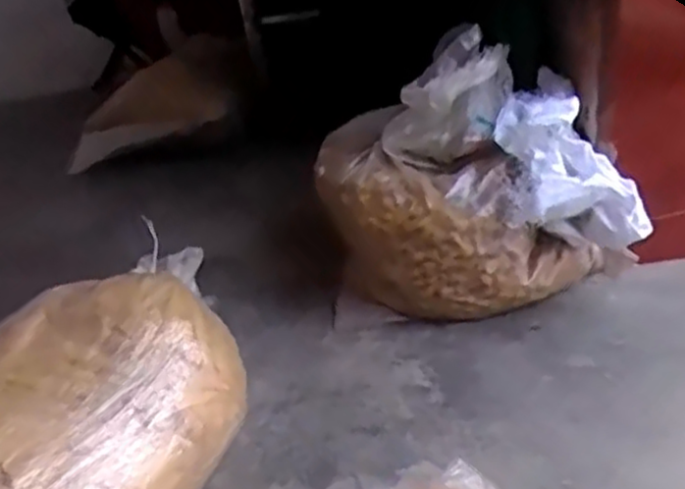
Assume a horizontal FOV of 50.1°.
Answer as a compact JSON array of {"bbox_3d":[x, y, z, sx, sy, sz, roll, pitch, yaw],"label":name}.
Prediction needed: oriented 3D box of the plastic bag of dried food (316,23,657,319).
[{"bbox_3d":[0.218,-0.105,1.253,0.505,0.379,0.301,-8,31,2],"label":"plastic bag of dried food"}]

